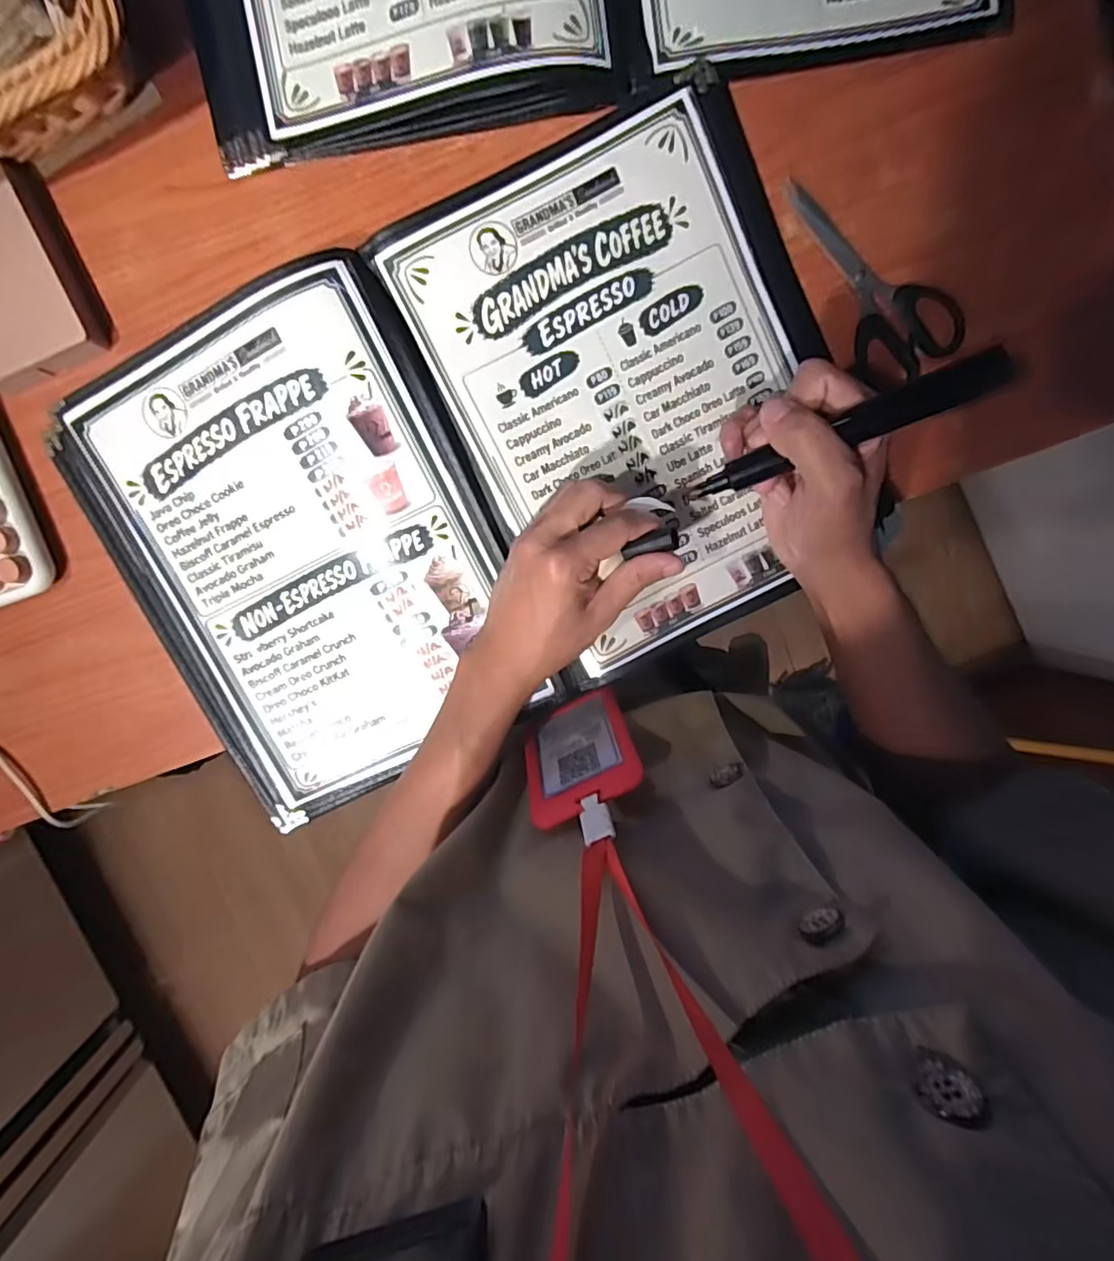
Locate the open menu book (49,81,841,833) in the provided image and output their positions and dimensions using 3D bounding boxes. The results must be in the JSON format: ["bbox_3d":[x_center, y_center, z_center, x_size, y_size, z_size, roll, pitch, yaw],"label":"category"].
[{"bbox_3d":[-0.056,-0.098,0.375,0.478,0.032,0.310,-25,99,3],"label":"open menu book"}]

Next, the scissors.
[{"bbox_3d":[0.206,-0.233,0.372,0.072,0.005,0.142,-31,97,4],"label":"scissors"}]

